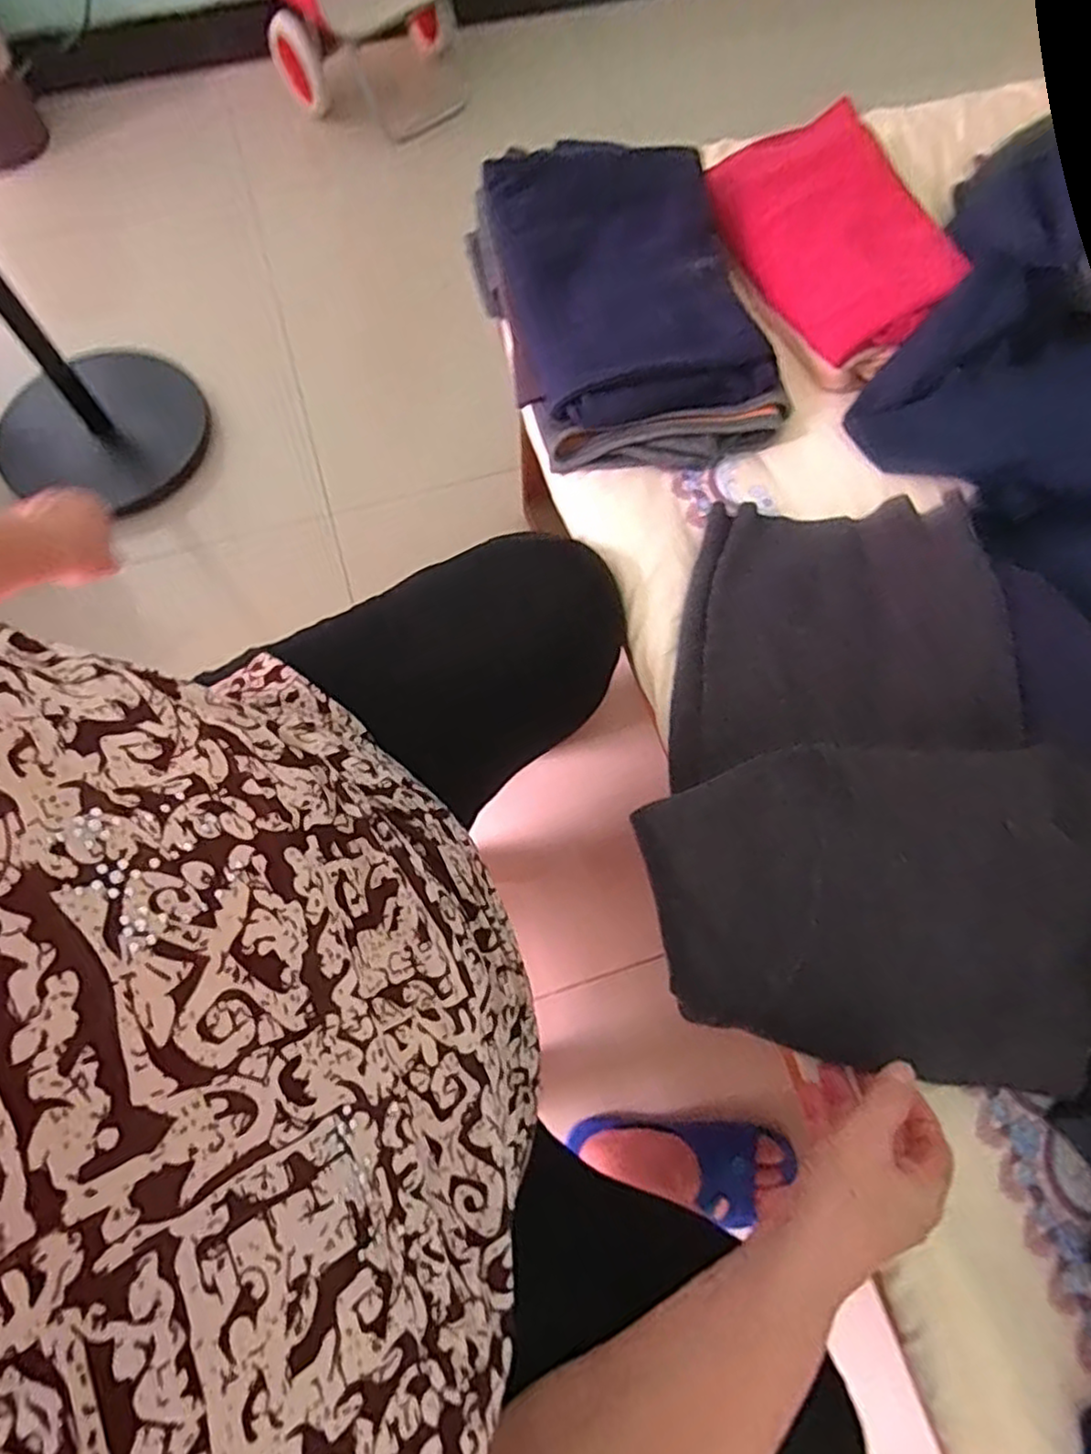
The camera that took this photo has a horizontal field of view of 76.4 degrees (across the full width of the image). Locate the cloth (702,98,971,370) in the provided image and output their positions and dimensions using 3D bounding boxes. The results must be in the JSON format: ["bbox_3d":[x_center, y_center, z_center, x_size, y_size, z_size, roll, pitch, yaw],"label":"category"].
[{"bbox_3d":[0.261,-0.460,0.650,0.163,0.025,0.249,-24,75,14],"label":"cloth"}]

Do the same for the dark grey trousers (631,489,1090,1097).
[{"bbox_3d":[0.241,0.019,0.504,0.289,0.057,0.410,12,70,2],"label":"dark grey trousers"}]

